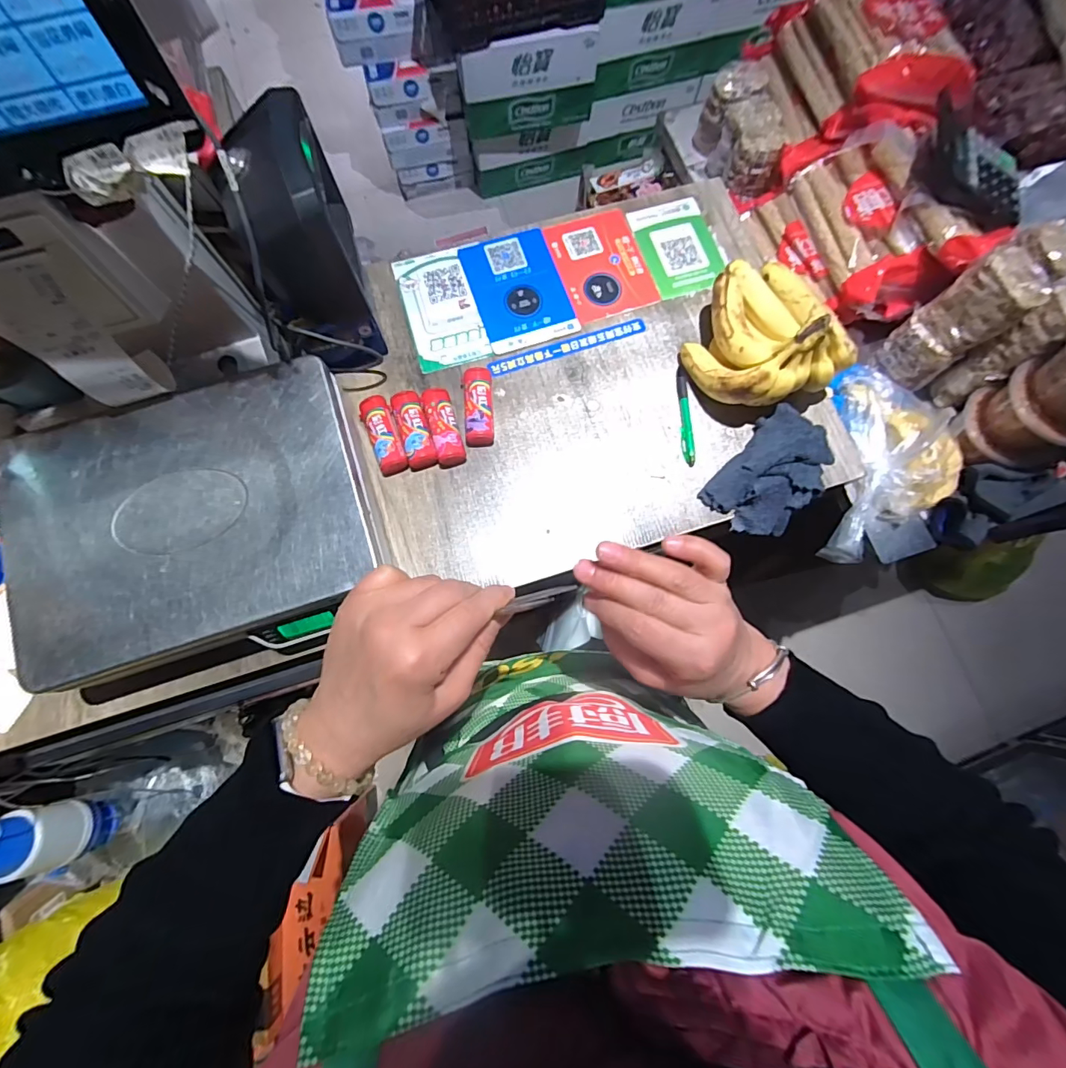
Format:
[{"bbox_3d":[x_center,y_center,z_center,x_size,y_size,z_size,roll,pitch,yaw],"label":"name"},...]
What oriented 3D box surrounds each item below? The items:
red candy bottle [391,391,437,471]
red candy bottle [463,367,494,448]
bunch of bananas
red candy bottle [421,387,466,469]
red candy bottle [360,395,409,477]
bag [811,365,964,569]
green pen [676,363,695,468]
[{"bbox_3d":[-0.144,-0.128,0.567,0.035,0.029,0.097,-15,78,-4],"label":"red candy bottle"},{"bbox_3d":[-0.067,-0.159,0.575,0.035,0.029,0.100,-3,78,-1],"label":"red candy bottle"},{"bbox_3d":[0.267,-0.242,0.557,0.150,0.114,0.181,-15,78,-4],"label":"bunch of bananas"},{"bbox_3d":[-0.109,-0.133,0.567,0.034,0.029,0.101,-14,78,-4],"label":"red candy bottle"},{"bbox_3d":[-0.180,-0.120,0.564,0.036,0.028,0.096,-22,79,-5],"label":"red candy bottle"},{"bbox_3d":[0.470,-0.093,0.605,0.159,0.077,0.274,11,78,2],"label":"bag"},{"bbox_3d":[0.194,-0.152,0.590,0.016,0.009,0.134,-1,77,-1],"label":"green pen"}]

